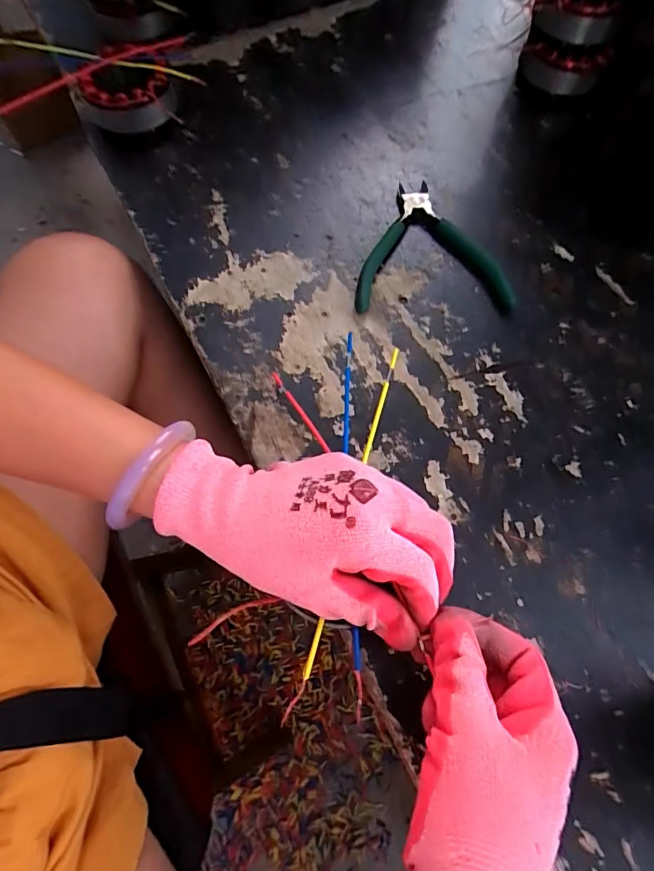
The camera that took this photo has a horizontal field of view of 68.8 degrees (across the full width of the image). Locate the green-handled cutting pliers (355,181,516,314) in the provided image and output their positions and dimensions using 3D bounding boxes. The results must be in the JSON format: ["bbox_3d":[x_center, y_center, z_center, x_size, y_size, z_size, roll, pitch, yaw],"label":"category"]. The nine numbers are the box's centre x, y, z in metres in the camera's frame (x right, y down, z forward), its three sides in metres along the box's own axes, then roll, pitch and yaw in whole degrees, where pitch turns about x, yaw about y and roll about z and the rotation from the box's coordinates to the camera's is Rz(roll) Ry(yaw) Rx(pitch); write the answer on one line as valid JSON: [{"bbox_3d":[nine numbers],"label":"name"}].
[{"bbox_3d":[0.090,-0.163,0.410,0.130,0.012,0.133,1,66,0],"label":"green-handled cutting pliers"}]

